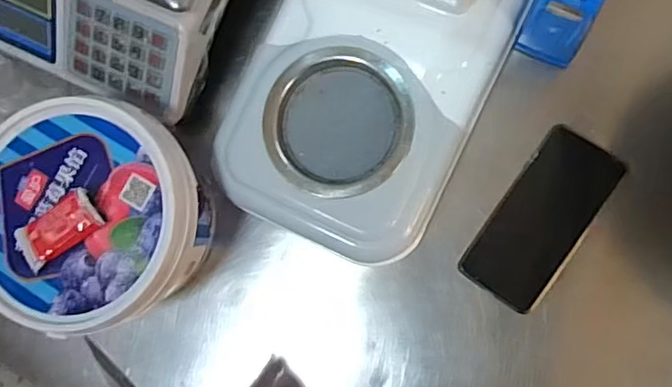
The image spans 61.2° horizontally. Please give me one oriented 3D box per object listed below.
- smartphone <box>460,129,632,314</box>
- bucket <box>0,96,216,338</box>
[{"bbox_3d":[0.192,0.023,0.530,0.078,0.017,0.168,35,90,10],"label":"smartphone"},{"bbox_3d":[-0.218,0.019,0.537,0.197,0.125,0.199,-1,84,8],"label":"bucket"}]

